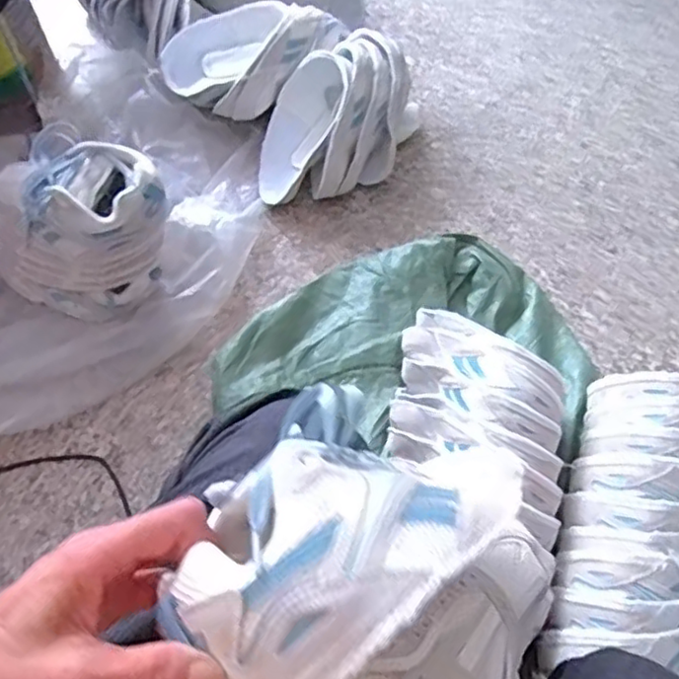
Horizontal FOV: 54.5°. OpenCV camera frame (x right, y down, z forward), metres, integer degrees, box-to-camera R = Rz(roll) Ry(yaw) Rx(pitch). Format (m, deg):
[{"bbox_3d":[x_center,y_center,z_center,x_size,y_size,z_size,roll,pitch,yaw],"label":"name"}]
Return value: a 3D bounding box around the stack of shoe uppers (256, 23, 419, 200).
[{"bbox_3d":[0.000,-0.339,1.024,0.227,0.139,0.259,8,61,3],"label":"stack of shoe uppers"}]

